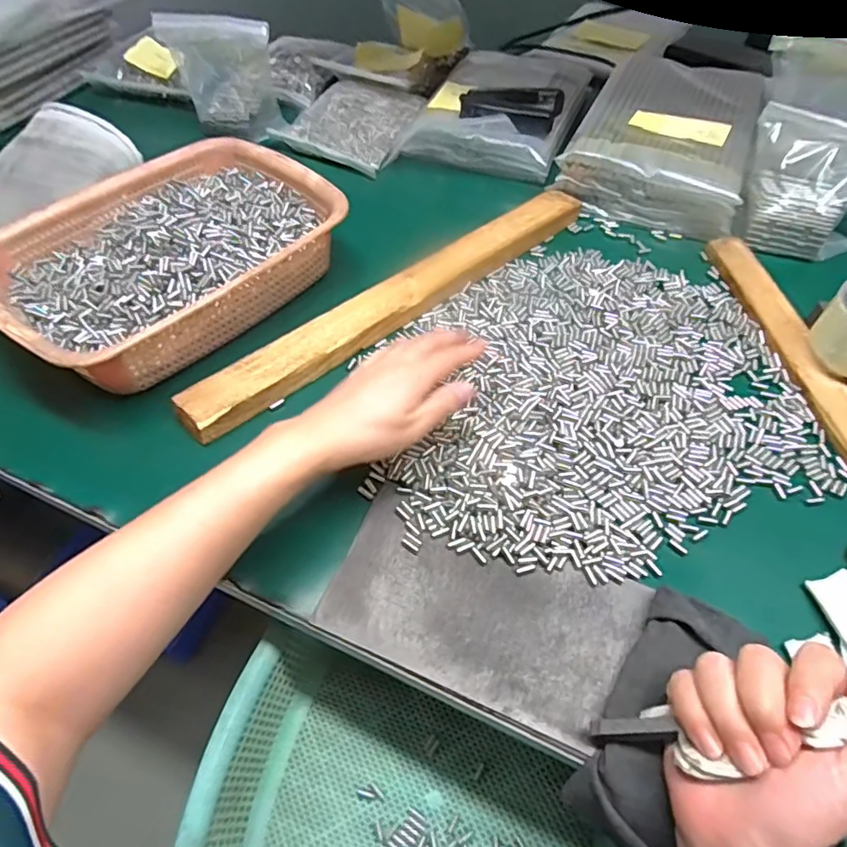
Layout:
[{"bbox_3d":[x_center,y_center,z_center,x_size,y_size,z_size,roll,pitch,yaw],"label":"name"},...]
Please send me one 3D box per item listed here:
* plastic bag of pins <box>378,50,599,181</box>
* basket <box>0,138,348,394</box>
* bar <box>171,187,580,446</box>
[{"bbox_3d":[0.092,-0.391,0.671,0.174,0.067,0.228,18,58,12],"label":"plastic bag of pins"},{"bbox_3d":[-0.227,-0.156,0.494,0.208,0.066,0.285,38,64,22],"label":"basket"},{"bbox_3d":[-0.019,-0.120,0.495,0.430,0.024,0.042,-36,63,-21],"label":"bar"}]

